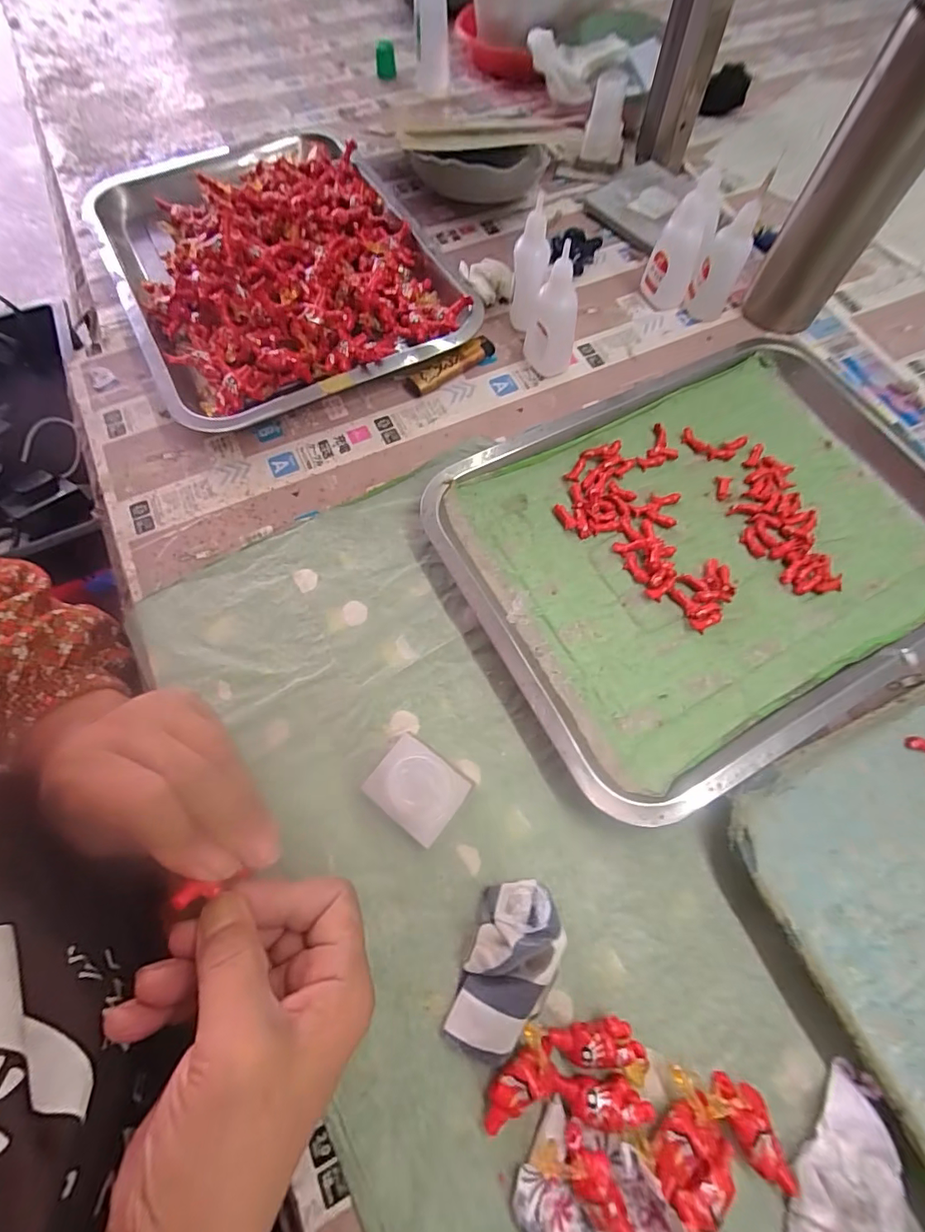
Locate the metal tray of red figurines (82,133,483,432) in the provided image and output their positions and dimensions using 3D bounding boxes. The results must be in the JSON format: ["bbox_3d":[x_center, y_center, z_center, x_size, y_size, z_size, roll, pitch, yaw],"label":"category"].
[{"bbox_3d":[-0.172,-0.322,0.424,0.257,0.051,0.356,-29,70,-11],"label":"metal tray of red figurines"}]

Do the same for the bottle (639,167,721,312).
[{"bbox_3d":[0.183,-0.311,0.406,0.043,0.082,0.036,31,71,12],"label":"bottle"}]

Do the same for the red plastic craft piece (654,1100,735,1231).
[{"bbox_3d":[0.101,0.241,0.211,0.033,0.014,0.033,0,68,0],"label":"red plastic craft piece"}]

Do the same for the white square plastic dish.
[{"bbox_3d":[-0.026,0.098,0.273,0.049,0.012,0.040,36,72,14],"label":"white square plastic dish"}]

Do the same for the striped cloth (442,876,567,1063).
[{"bbox_3d":[0.023,0.171,0.234,0.040,0.027,0.074,19,69,8],"label":"striped cloth"}]

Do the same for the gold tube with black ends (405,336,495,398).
[{"bbox_3d":[-0.009,-0.209,0.396,0.081,0.017,0.019,-30,71,-11],"label":"gold tube with black ends"}]

